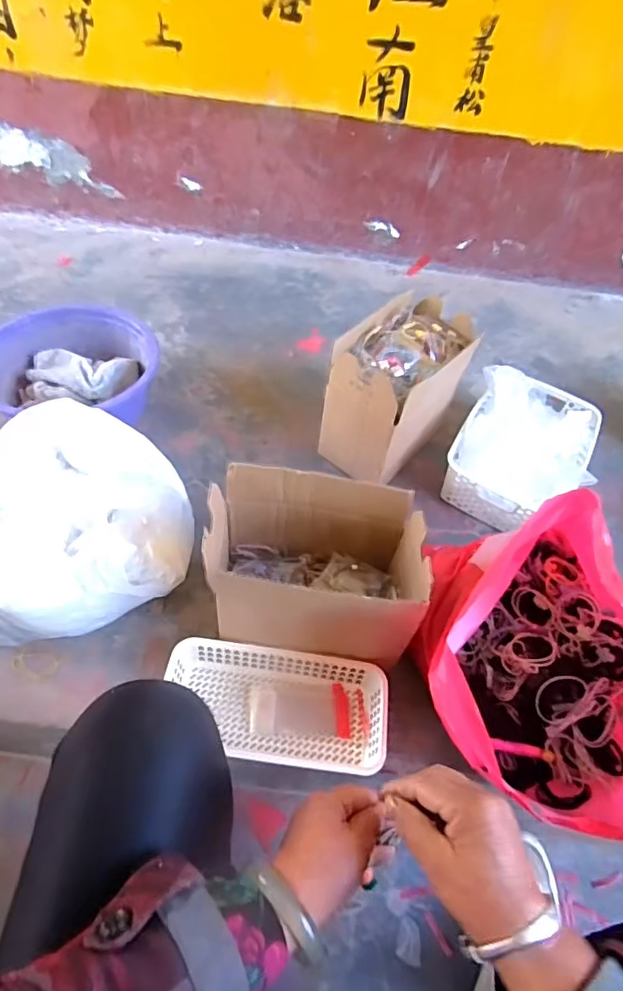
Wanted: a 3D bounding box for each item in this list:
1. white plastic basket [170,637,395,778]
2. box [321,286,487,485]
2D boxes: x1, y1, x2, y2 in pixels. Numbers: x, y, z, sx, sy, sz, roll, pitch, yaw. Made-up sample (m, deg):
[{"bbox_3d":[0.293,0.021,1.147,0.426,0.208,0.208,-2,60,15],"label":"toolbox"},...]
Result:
[{"bbox_3d":[-0.044,0.256,0.668,0.262,0.057,0.123,10,51,1],"label":"white plastic basket"},{"bbox_3d":[0.142,-0.169,0.905,0.152,0.219,0.259,33,55,19],"label":"box"}]

